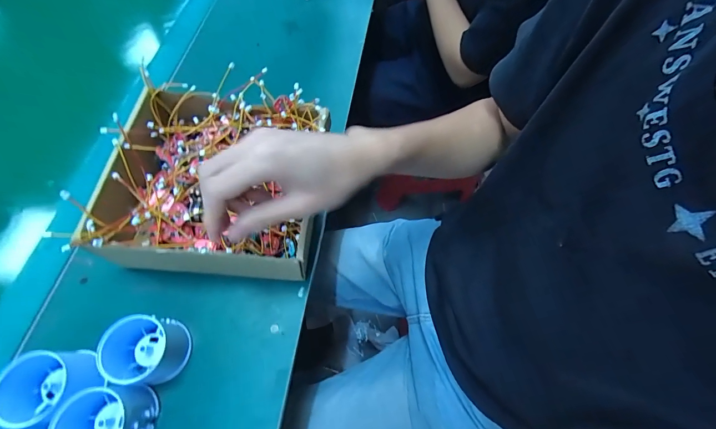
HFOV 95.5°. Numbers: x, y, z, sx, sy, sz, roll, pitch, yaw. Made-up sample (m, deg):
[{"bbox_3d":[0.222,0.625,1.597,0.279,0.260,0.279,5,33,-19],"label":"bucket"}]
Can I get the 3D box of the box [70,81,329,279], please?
[{"bbox_3d":[-0.147,-0.039,0.347,0.214,0.090,0.197,5,65,0],"label":"box"}]

